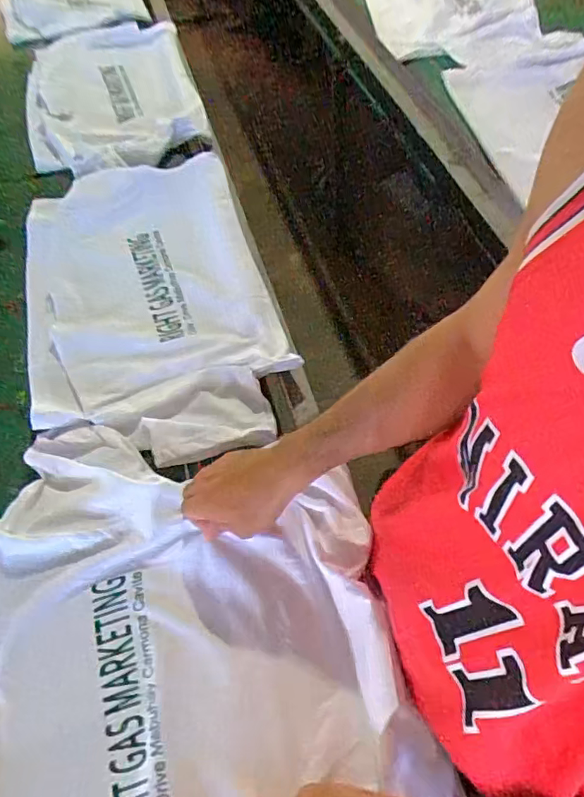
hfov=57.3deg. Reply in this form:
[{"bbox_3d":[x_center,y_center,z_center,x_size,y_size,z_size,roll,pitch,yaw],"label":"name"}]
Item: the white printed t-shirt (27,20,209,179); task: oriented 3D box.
[{"bbox_3d":[-0.370,-0.627,1.089,0.339,0.090,0.491,-11,54,-7],"label":"white printed t-shirt"}]

